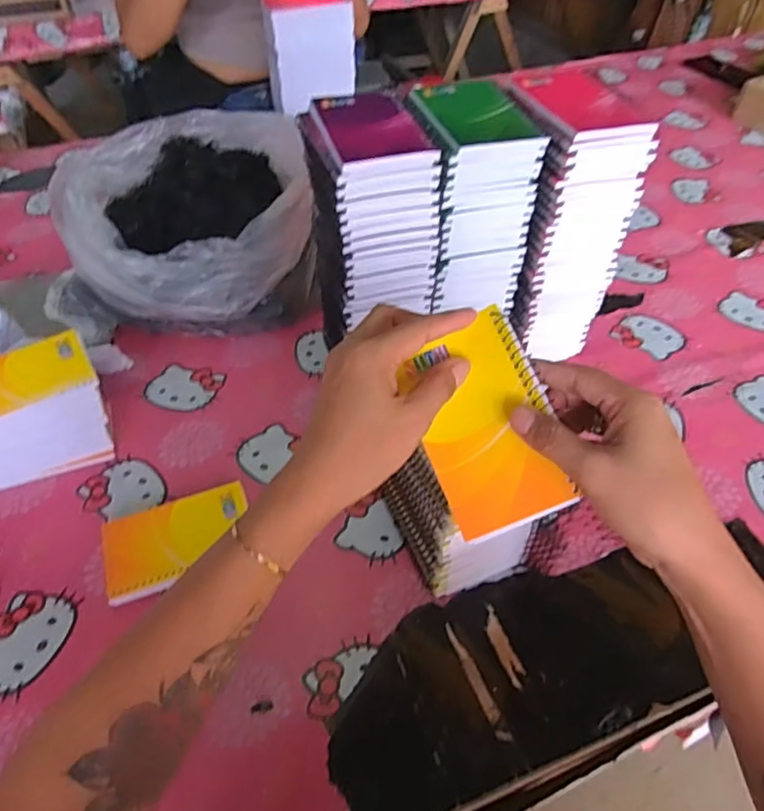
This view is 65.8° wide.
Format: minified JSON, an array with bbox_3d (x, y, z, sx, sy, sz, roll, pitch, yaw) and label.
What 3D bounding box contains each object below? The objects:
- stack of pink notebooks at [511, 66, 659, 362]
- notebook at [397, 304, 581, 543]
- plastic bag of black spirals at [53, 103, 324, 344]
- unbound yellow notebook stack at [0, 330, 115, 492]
[{"bbox_3d":[0.183,-0.179,0.642,0.099,0.289,0.130,-10,49,-8],"label":"stack of pink notebooks"},{"bbox_3d":[0.064,0.013,0.370,0.080,0.009,0.125,-25,78,17],"label":"notebook"},{"bbox_3d":[-0.264,-0.241,0.785,0.323,0.156,0.298,-4,47,-3],"label":"plastic bag of black spirals"},{"bbox_3d":[-0.340,0.014,0.577,0.141,0.116,0.076,-23,51,-19],"label":"unbound yellow notebook stack"}]

